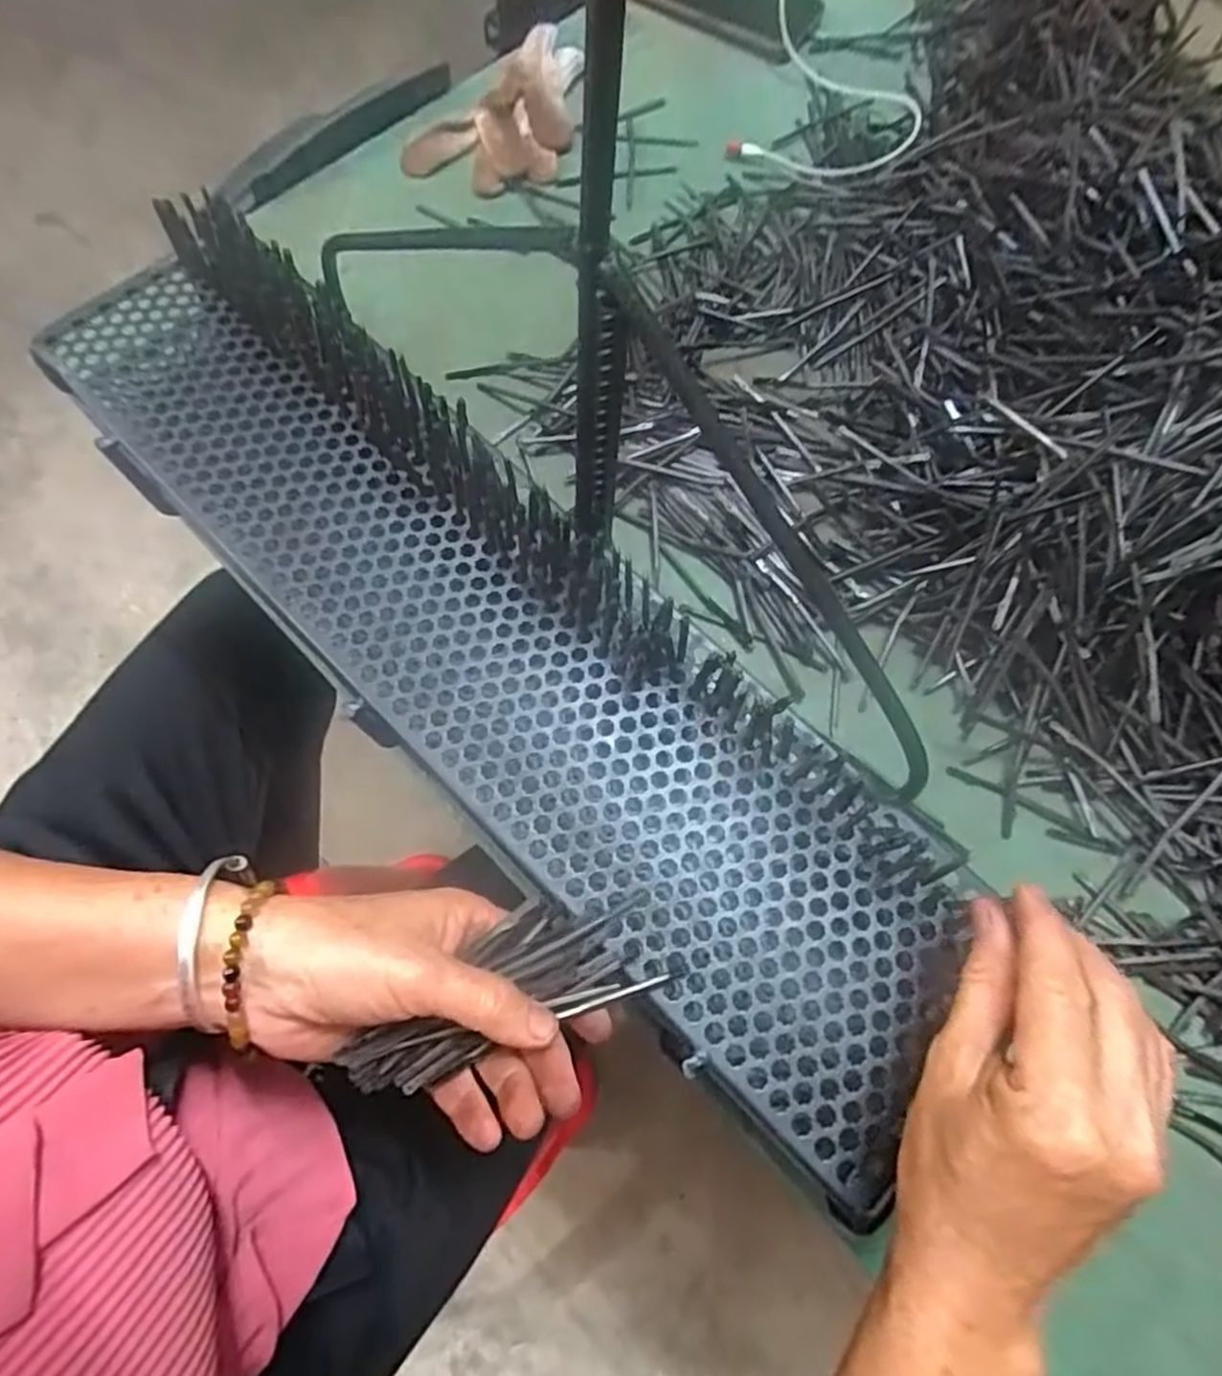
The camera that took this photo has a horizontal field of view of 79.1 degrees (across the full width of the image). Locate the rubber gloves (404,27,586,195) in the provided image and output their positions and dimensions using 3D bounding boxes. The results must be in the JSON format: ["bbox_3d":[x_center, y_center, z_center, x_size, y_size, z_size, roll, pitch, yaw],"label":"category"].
[{"bbox_3d":[-0.089,-0.457,0.606,0.173,0.044,0.090,-42,75,-12],"label":"rubber gloves"}]

